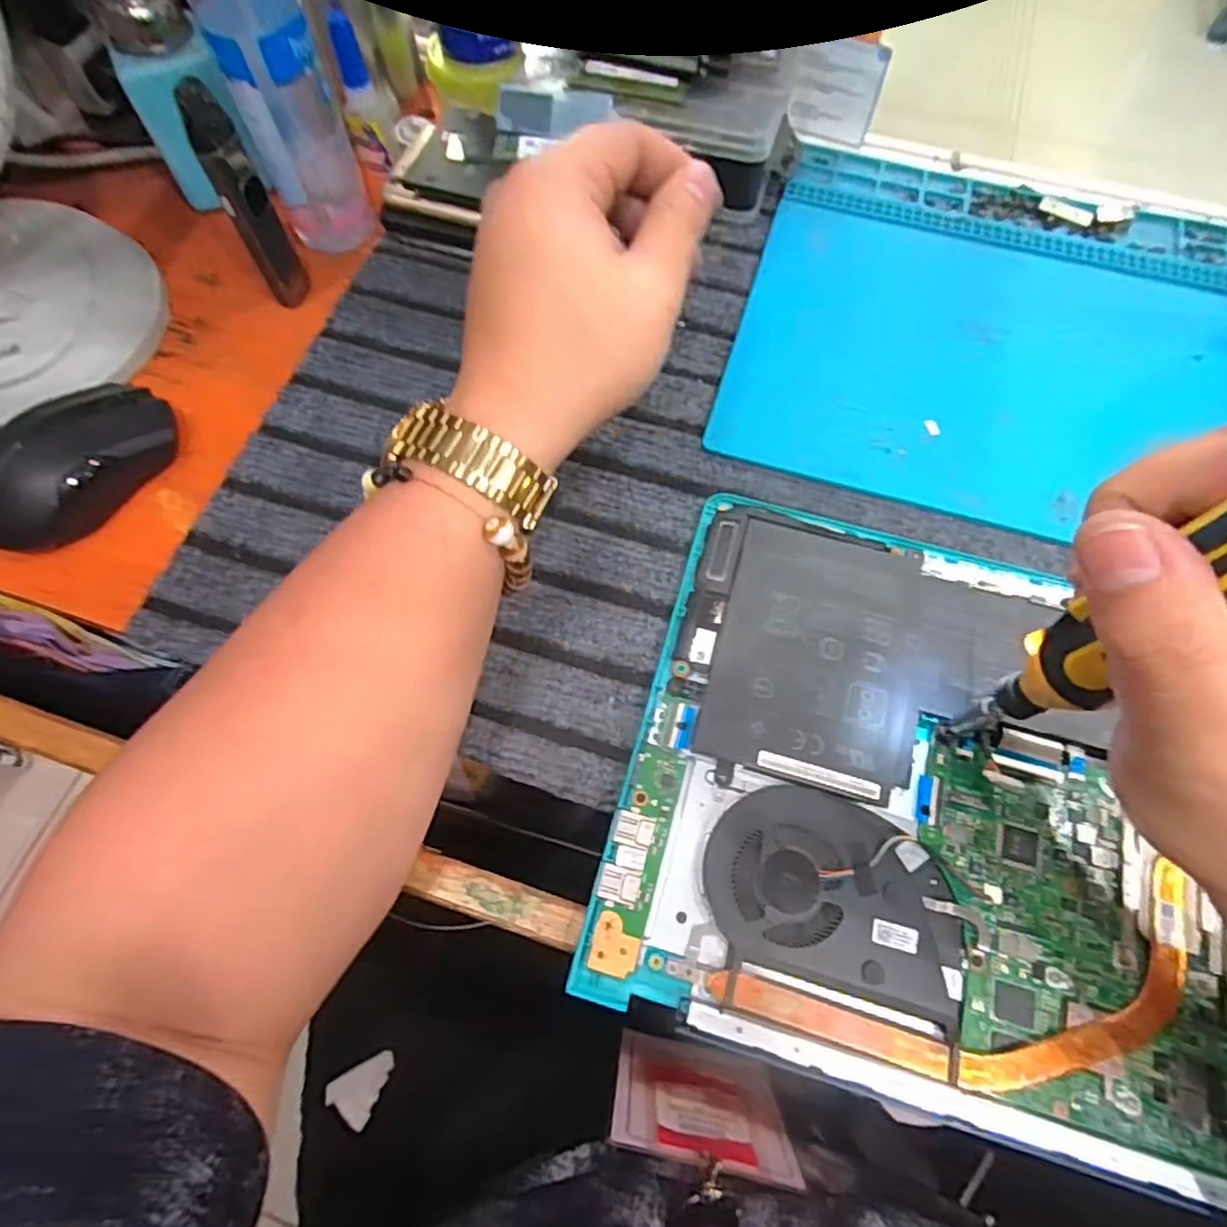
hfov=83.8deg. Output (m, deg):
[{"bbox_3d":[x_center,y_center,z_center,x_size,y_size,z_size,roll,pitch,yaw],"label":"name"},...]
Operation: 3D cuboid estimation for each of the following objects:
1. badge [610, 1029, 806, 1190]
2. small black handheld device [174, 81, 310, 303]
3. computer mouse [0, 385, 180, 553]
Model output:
[{"bbox_3d":[0.047,0.267,0.376,0.091,0.123,0.004,11,82,5],"label":"badge"},{"bbox_3d":[-0.186,-0.208,0.350,0.021,0.106,0.020,-19,68,-8],"label":"small black handheld device"},{"bbox_3d":[-0.262,-0.075,0.332,0.053,0.035,0.098,19,68,8],"label":"computer mouse"}]

